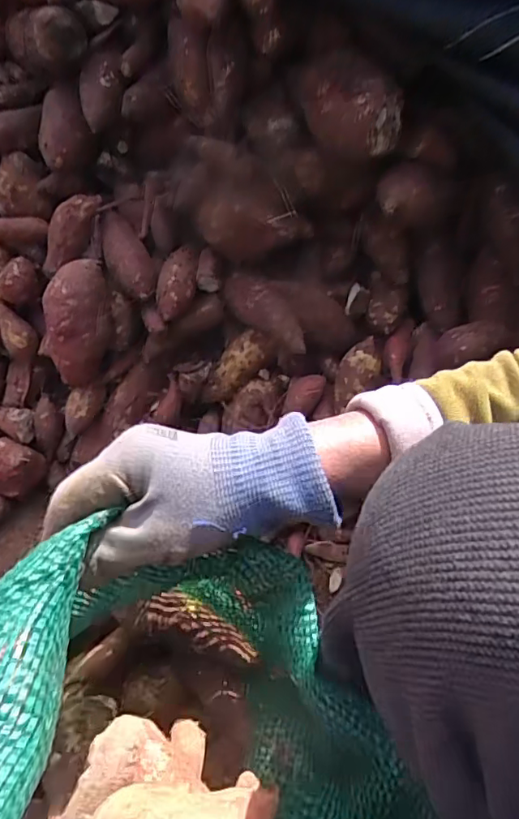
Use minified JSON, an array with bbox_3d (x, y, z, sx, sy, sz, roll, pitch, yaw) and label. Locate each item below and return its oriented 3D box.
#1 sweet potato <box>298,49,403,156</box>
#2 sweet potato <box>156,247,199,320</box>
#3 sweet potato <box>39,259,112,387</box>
[{"bbox_3d":[0.081,-0.281,0.471,0.098,0.064,0.089,7,56,4],"label":"sweet potato"},{"bbox_3d":[-0.092,-0.148,0.594,0.043,0.029,0.103,10,72,6],"label":"sweet potato"},{"bbox_3d":[-0.206,-0.092,0.575,0.085,0.139,0.065,19,29,12],"label":"sweet potato"}]

